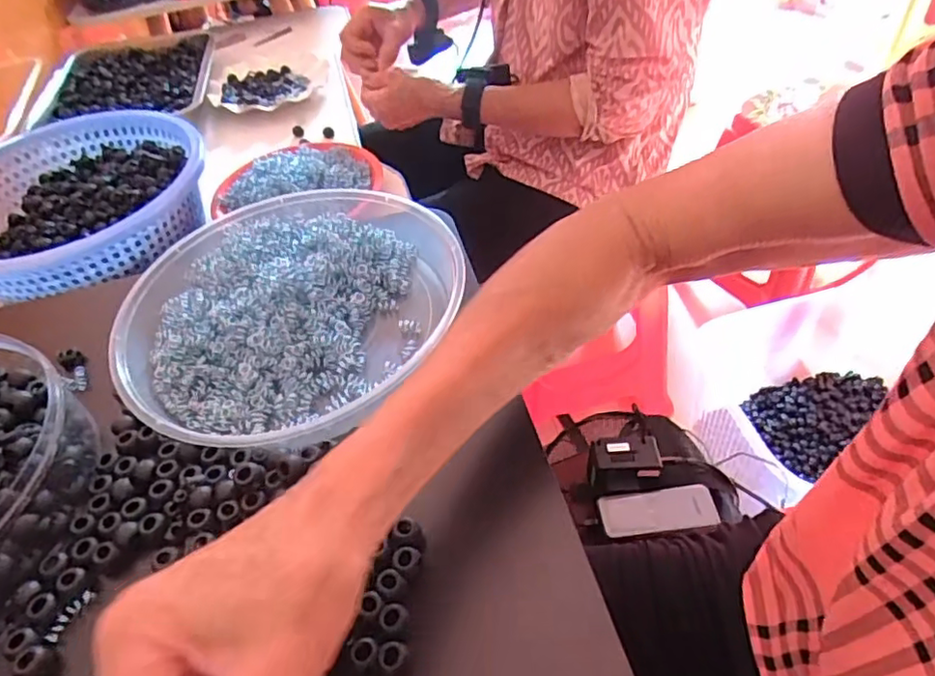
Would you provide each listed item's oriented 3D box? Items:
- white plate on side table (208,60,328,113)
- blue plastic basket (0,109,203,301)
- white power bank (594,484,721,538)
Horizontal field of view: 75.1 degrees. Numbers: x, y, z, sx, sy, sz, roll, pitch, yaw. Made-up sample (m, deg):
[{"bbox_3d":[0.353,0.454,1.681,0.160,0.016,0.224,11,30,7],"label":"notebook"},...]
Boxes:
[{"bbox_3d":[-0.302,-0.387,0.919,0.170,0.021,0.149,-18,47,-9],"label":"white plate on side table"},{"bbox_3d":[-0.400,-0.141,0.638,0.250,0.075,0.275,-13,47,-4],"label":"blue plastic basket"},{"bbox_3d":[0.219,0.198,0.700,0.130,0.015,0.046,-8,46,0],"label":"white power bank"}]

